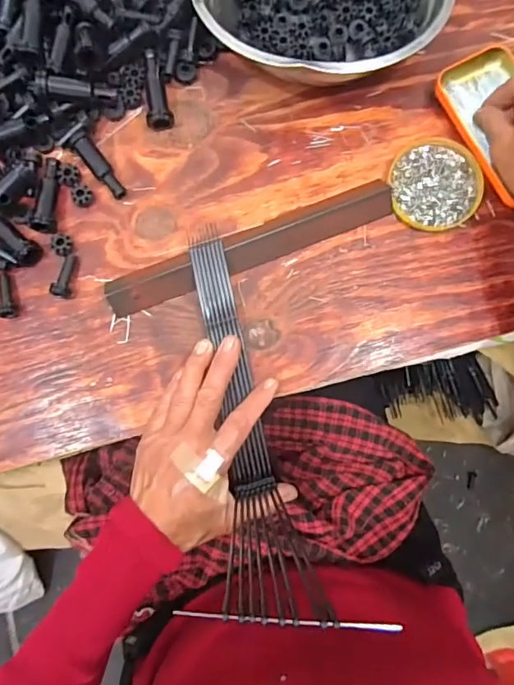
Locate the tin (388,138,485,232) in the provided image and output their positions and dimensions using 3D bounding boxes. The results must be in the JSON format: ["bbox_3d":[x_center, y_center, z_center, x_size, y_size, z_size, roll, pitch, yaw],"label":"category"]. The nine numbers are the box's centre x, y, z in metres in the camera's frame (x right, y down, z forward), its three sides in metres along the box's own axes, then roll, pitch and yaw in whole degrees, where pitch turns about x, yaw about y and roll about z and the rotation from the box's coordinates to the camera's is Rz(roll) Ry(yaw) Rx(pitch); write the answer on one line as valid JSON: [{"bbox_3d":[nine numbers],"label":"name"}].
[{"bbox_3d":[0.162,-0.144,0.438,0.080,0.007,0.084,-4,86,-1],"label":"tin"}]

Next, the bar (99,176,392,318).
[{"bbox_3d":[-0.005,-0.084,0.426,0.261,0.017,0.035,-21,87,-2],"label":"bar"}]

